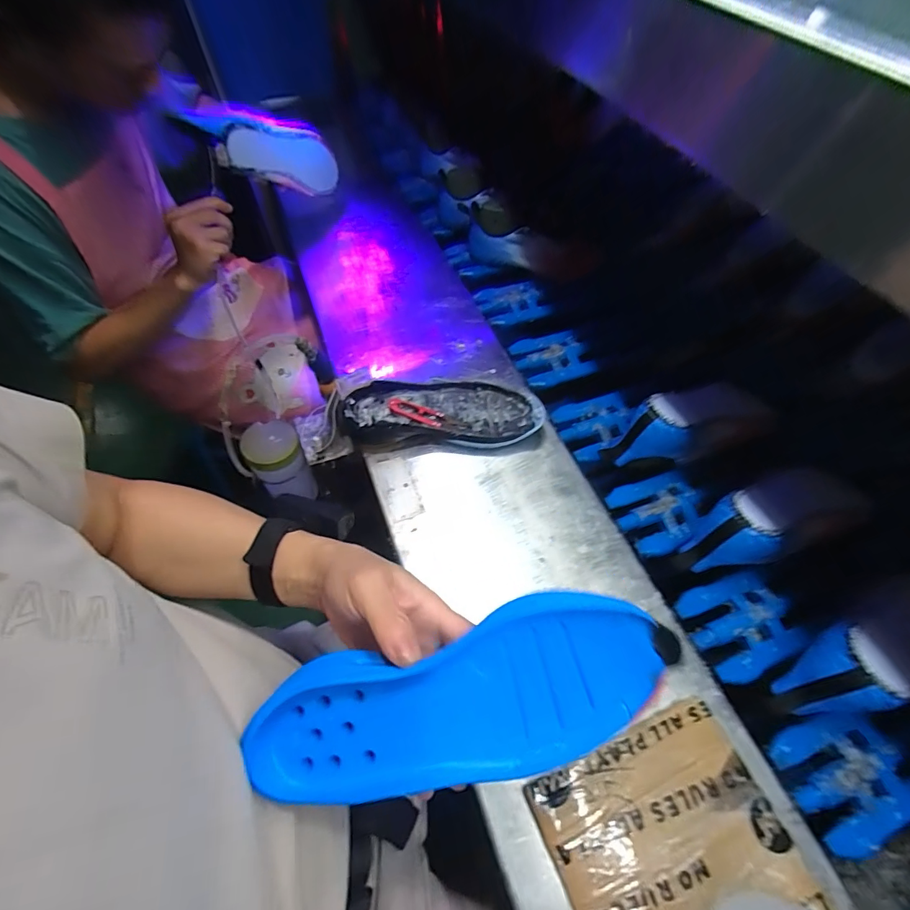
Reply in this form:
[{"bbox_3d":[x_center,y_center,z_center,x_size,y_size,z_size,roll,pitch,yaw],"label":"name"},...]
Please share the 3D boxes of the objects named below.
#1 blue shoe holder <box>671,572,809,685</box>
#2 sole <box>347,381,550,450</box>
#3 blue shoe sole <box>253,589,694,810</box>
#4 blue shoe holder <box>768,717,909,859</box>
[{"bbox_3d":[0.302,0.178,0.467,0.114,0.021,0.094,-14,58,-8],"label":"blue shoe holder"},{"bbox_3d":[-0.011,-0.054,0.560,0.239,0.050,0.090,-3,57,-1],"label":"sole"},{"bbox_3d":[0.000,0.150,0.279,0.256,0.038,0.094,-17,86,3],"label":"blue shoe sole"},{"bbox_3d":[0.356,0.290,0.398,0.113,0.021,0.091,-14,58,-8],"label":"blue shoe holder"}]

